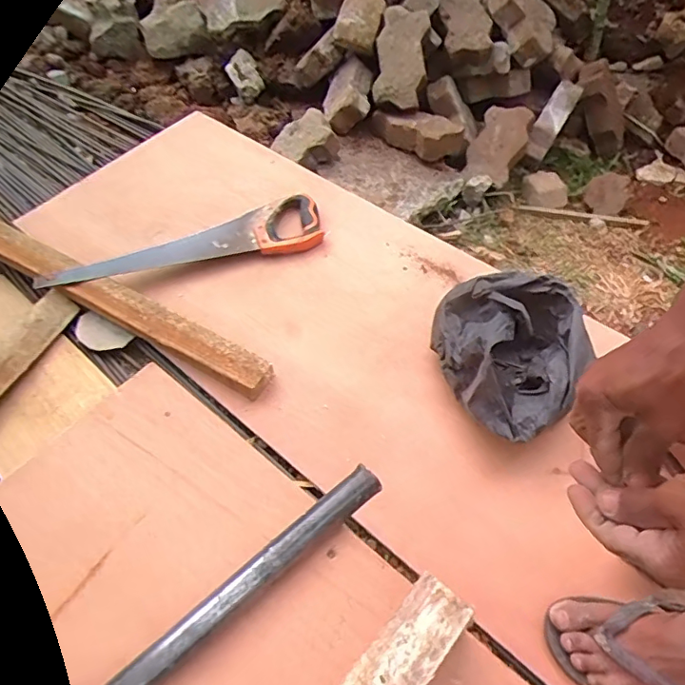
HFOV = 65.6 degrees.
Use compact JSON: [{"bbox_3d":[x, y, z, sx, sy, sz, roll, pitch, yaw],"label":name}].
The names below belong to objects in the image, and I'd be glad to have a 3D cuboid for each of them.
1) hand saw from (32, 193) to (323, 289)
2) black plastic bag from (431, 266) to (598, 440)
[{"bbox_3d":[-0.296,-0.188,1.008,0.518,0.055,0.137,-12,53,-8],"label":"hand saw"},{"bbox_3d":[0.254,0.017,0.779,0.193,0.126,0.242,-16,54,-10],"label":"black plastic bag"}]

